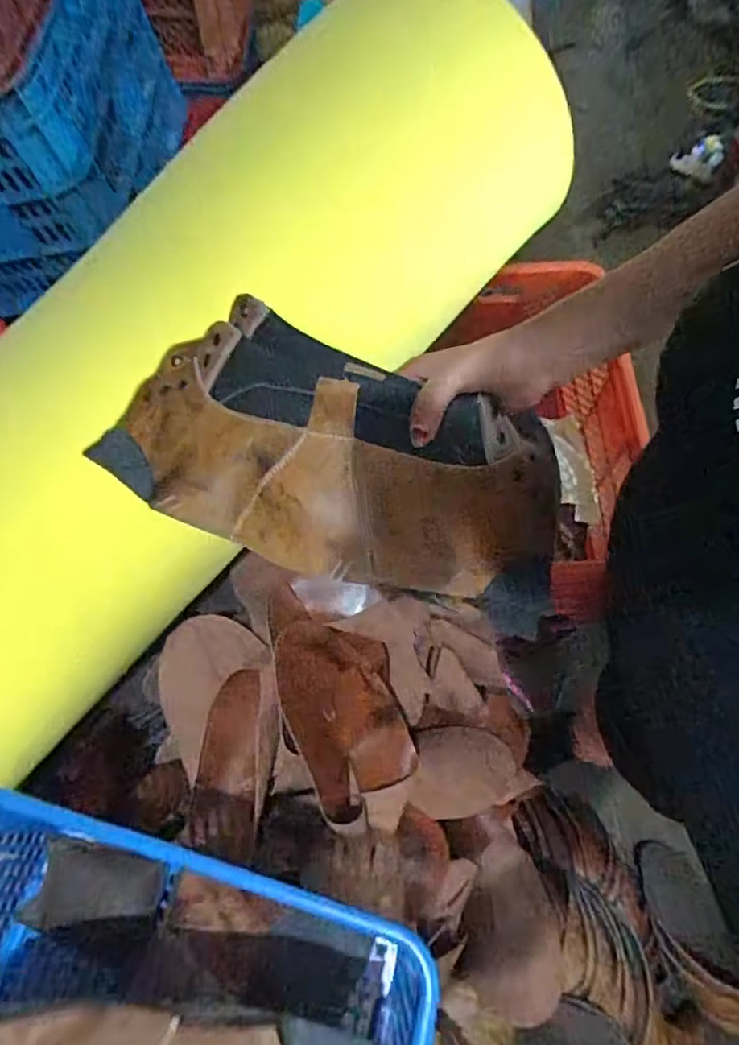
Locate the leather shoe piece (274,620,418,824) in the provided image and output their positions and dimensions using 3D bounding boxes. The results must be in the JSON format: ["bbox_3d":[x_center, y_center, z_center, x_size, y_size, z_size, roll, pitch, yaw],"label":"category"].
[{"bbox_3d":[-0.031,0.208,0.699,0.146,0.033,0.205,-20,86,-38],"label":"leather shoe piece"}]

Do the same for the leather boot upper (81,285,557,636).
[{"bbox_3d":[-0.031,-0.054,0.442,0.336,0.075,0.161,20,70,12],"label":"leather boot upper"}]

